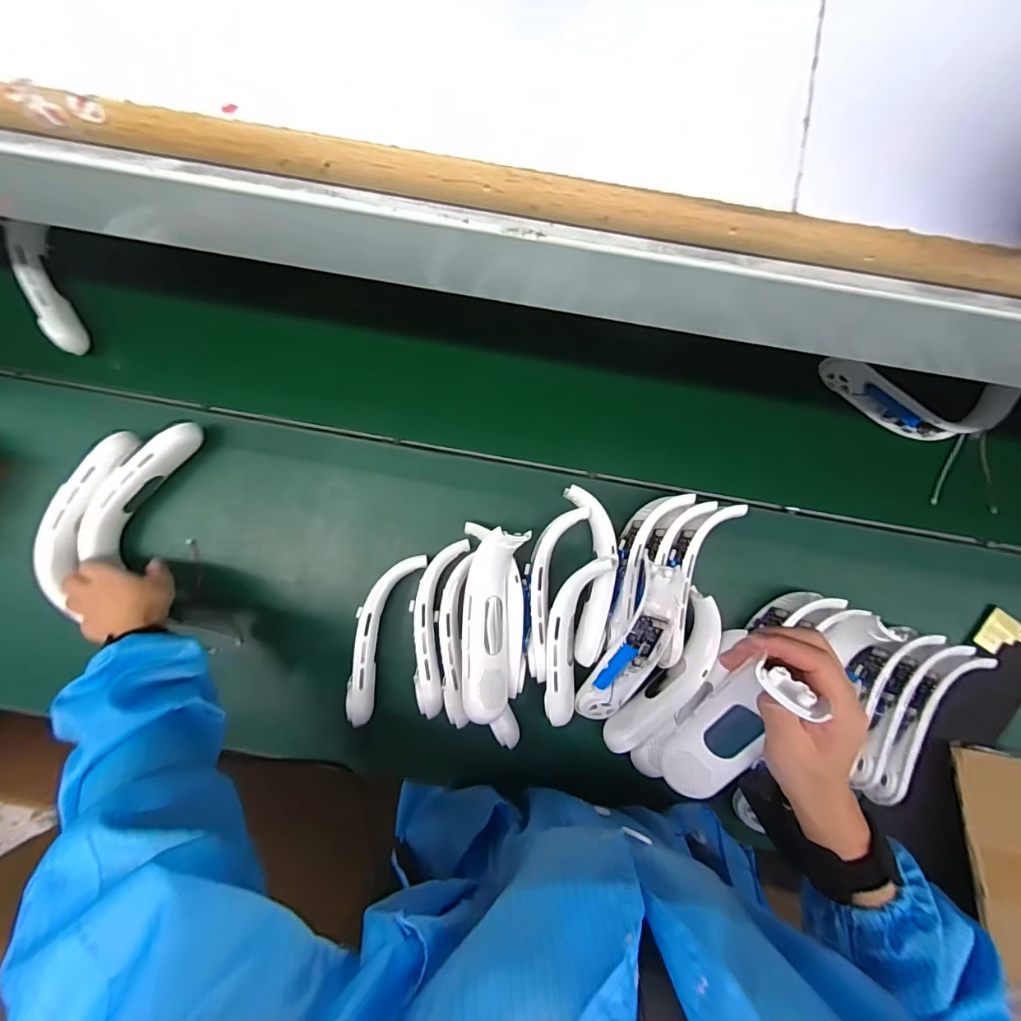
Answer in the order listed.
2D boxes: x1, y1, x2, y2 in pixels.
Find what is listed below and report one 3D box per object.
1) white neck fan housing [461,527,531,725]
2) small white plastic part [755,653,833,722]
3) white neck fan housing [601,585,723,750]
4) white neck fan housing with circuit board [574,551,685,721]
[{"bbox_3d":[-0.020,0.119,0.494,0.061,0.042,0.197,7,87,1],"label":"white neck fan housing"},{"bbox_3d":[0.157,0.103,0.268,0.034,0.018,0.017,35,73,24],"label":"small white plastic part"},{"bbox_3d":[0.174,0.186,0.512,0.051,0.043,0.198,32,88,2],"label":"white neck fan housing"},{"bbox_3d":[0.129,0.148,0.503,0.052,0.045,0.189,26,101,1],"label":"white neck fan housing with circuit board"}]

